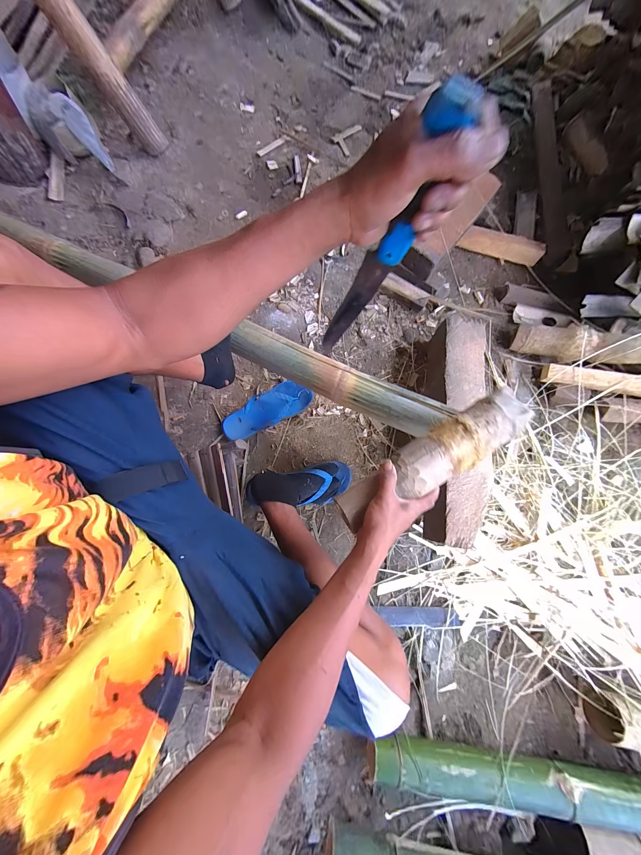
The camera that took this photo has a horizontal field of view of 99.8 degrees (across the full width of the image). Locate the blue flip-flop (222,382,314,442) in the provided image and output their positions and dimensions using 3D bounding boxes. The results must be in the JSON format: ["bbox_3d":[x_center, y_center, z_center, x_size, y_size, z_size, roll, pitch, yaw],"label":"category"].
[{"bbox_3d":[-0.149,-0.053,0.768,0.265,0.041,0.104,-29,80,-6],"label":"blue flip-flop"}]

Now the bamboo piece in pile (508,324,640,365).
[{"bbox_3d":[0.787,-0.231,0.752,0.427,0.063,0.098,15,78,23],"label":"bamboo piece in pile"}]

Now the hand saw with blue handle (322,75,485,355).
[{"bbox_3d":[0.056,-0.178,0.343,0.039,0.362,0.020,20,79,-8],"label":"hand saw with blue handle"}]

